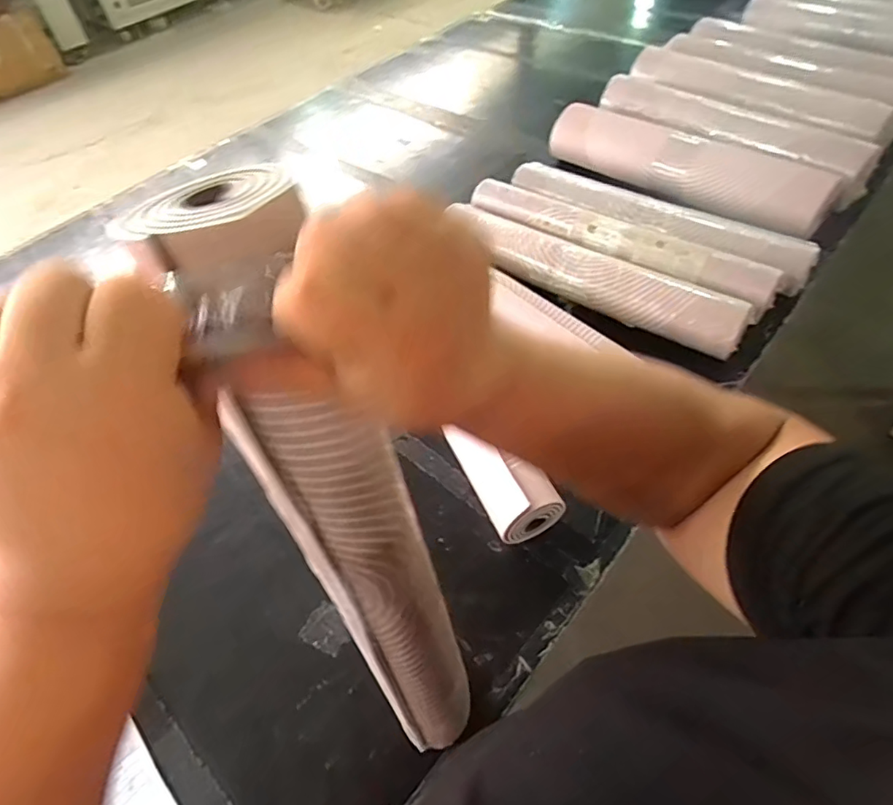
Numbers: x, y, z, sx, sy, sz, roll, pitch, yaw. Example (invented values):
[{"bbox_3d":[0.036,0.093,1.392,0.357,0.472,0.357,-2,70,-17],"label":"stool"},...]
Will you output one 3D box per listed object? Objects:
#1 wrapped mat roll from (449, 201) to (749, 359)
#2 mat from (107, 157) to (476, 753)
[{"bbox_3d":[0.215,-0.188,0.811,0.449,0.059,0.078,28,59,24],"label":"wrapped mat roll"},{"bbox_3d":[-0.045,0.102,0.353,0.072,0.479,0.053,-28,39,-17],"label":"mat"}]

